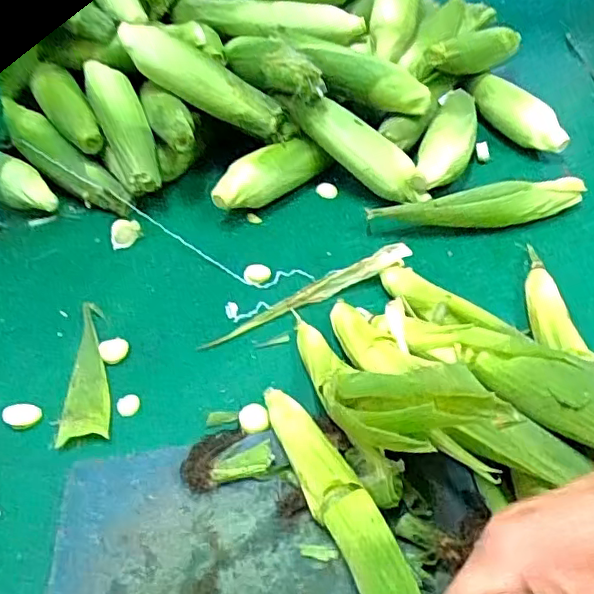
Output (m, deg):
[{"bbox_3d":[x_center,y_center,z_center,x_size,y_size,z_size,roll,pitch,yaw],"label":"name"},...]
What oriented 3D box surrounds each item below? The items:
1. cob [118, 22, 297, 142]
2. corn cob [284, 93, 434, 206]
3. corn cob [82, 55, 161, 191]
[{"bbox_3d":[-0.114,-0.262,0.720,0.243,0.062,0.051,32,52,4],"label":"cob"},{"bbox_3d":[0.074,-0.179,0.703,0.199,0.055,0.050,37,53,-1],"label":"corn cob"},{"bbox_3d":[-0.218,-0.226,0.724,0.050,0.057,0.217,-22,66,-16],"label":"corn cob"}]

